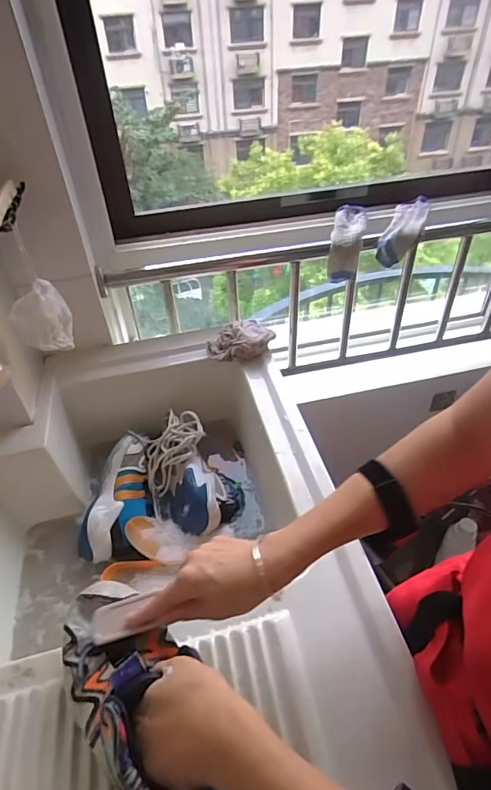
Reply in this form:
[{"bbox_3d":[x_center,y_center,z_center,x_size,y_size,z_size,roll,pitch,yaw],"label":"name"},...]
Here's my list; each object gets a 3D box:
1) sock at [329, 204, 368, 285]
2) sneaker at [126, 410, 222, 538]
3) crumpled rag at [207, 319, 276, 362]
[{"bbox_3d":[0.229,-0.354,1.005,0.067,0.068,0.205,10,74,14],"label":"sock"},{"bbox_3d":[-0.115,0.138,0.799,0.114,0.086,0.229,-15,43,-12],"label":"sneaker"},{"bbox_3d":[-0.011,-0.105,0.875,0.126,0.046,0.079,3,43,7],"label":"crumpled rag"}]

